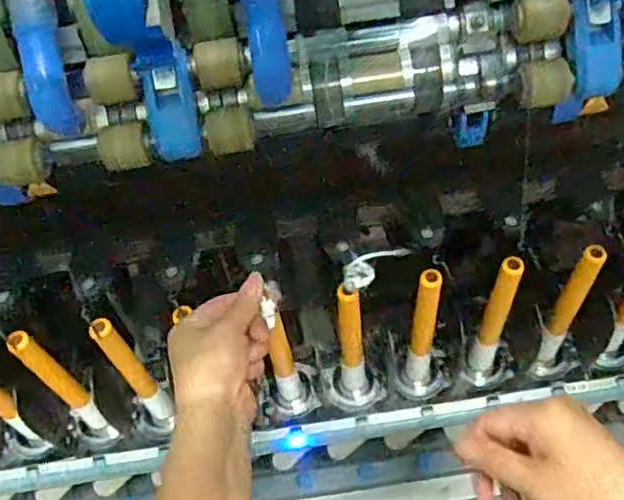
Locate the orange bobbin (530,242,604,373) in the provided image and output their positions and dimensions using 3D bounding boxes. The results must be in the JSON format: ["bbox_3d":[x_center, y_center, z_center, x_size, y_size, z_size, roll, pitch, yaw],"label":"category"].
[{"bbox_3d":[0.247,0.066,0.619,0.025,0.220,0.024,28,63,21],"label":"orange bobbin"}]

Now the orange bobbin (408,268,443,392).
[{"bbox_3d":[0.108,0.081,0.612,0.023,0.211,0.029,9,58,11],"label":"orange bobbin"}]

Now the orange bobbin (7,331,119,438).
[{"bbox_3d":[-0.231,0.135,0.601,0.029,0.198,0.023,32,65,23],"label":"orange bobbin"}]

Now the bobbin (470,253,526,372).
[{"bbox_3d":[0.177,0.068,0.611,0.023,0.194,0.028,23,62,19],"label":"bobbin"}]

